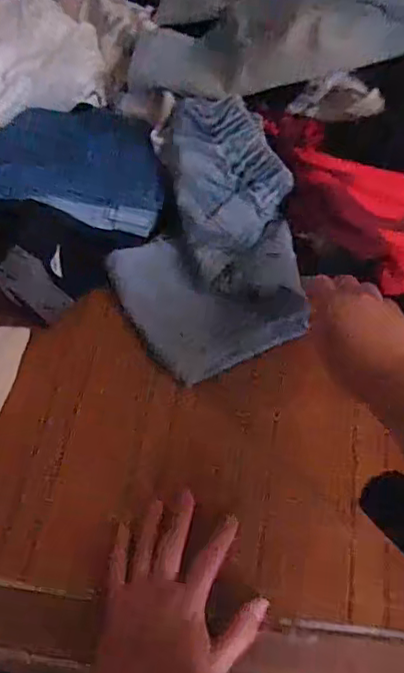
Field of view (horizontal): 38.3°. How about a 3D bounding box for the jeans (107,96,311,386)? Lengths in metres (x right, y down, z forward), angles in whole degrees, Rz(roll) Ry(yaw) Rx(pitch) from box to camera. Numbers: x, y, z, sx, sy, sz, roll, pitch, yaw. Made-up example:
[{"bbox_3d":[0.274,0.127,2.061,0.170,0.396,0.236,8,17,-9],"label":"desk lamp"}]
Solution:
[{"bbox_3d":[0.005,-0.106,0.609,0.203,0.147,0.241,-19,55,-8],"label":"jeans"}]

